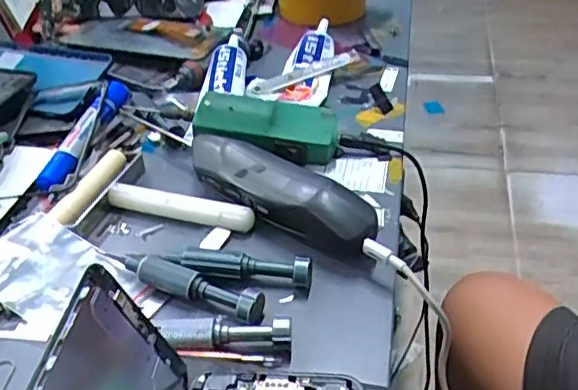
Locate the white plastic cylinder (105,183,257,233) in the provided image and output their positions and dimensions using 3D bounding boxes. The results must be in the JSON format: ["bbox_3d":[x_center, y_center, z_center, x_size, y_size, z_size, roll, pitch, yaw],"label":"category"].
[{"bbox_3d":[-0.070,0.006,0.382,0.099,0.010,0.011,11,39,18],"label":"white plastic cylinder"}]

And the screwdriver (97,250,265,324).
[{"bbox_3d":[-0.062,0.047,0.332,0.102,0.013,0.014,15,40,23],"label":"screwdriver"}]

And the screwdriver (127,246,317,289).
[{"bbox_3d":[-0.037,0.039,0.338,0.099,0.014,0.011,4,37,10],"label":"screwdriver"}]

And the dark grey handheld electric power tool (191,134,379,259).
[{"bbox_3d":[-0.009,-0.005,0.375,0.145,0.026,0.031,25,45,33],"label":"dark grey handheld electric power tool"}]

